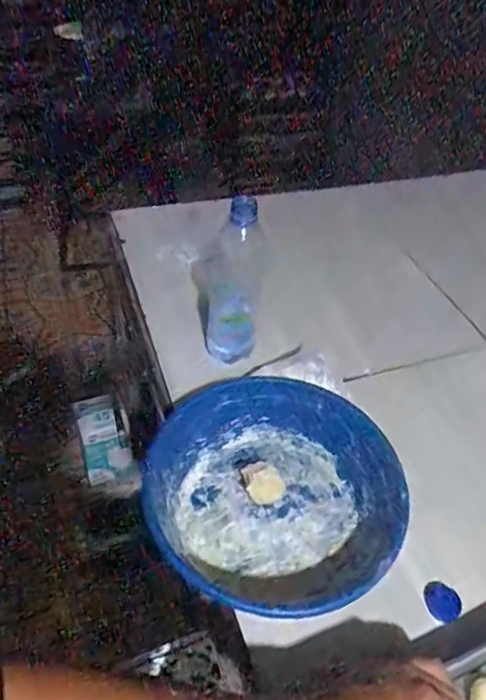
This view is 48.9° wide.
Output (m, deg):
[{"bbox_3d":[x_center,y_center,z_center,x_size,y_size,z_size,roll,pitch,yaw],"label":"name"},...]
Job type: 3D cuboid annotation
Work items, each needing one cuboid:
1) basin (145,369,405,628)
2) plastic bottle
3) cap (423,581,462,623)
[{"bbox_3d":[0.030,0.148,0.576,0.266,0.081,0.234,3,44,0],"label":"basin"},{"bbox_3d":[-0.010,-0.087,0.687,0.061,0.241,0.076,-19,48,-21],"label":"plastic bottle"},{"bbox_3d":[0.197,0.251,0.532,0.030,0.023,0.038,-25,51,-26],"label":"cap"}]

